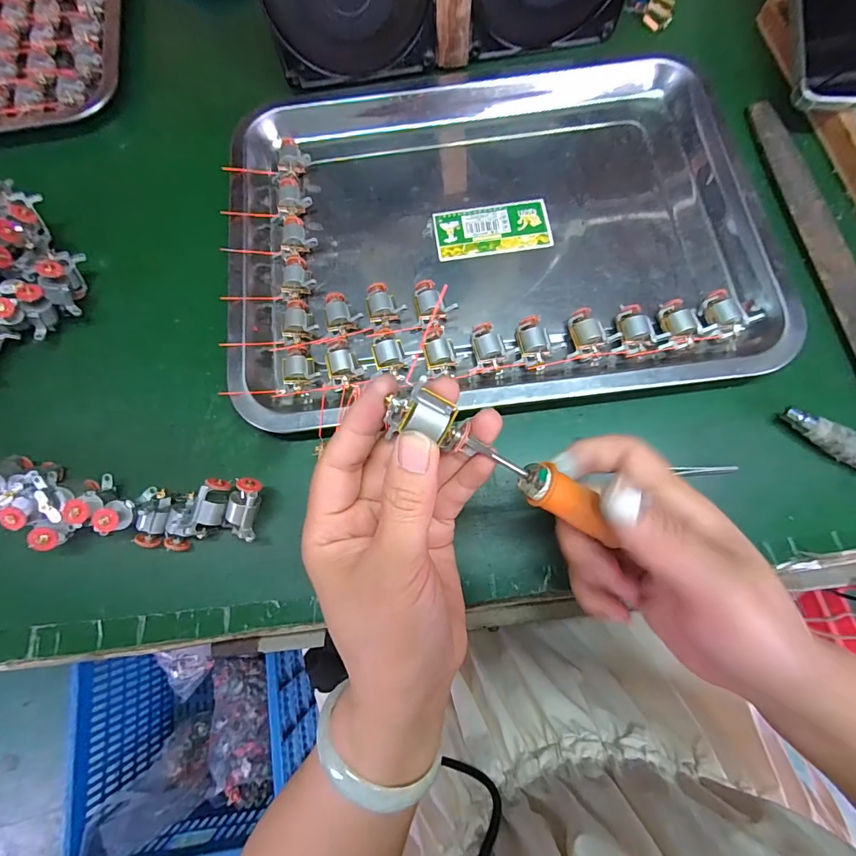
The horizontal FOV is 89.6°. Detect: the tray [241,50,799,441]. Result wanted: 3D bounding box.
[{"bbox_3d":[0.038,-0.147,0.296,0.341,0.021,0.280,-8,75,0],"label":"tray"}]

